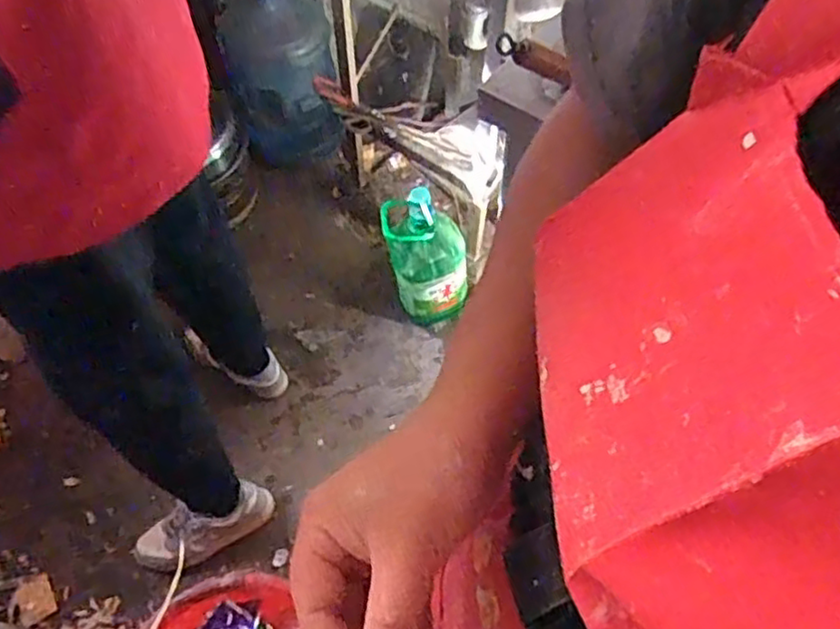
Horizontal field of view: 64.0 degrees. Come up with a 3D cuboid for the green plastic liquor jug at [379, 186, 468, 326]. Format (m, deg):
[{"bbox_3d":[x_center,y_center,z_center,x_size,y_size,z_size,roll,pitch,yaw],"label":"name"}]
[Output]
[{"bbox_3d":[0.015,-0.114,1.438,0.170,0.351,0.160,-4,64,1],"label":"green plastic liquor jug"}]

